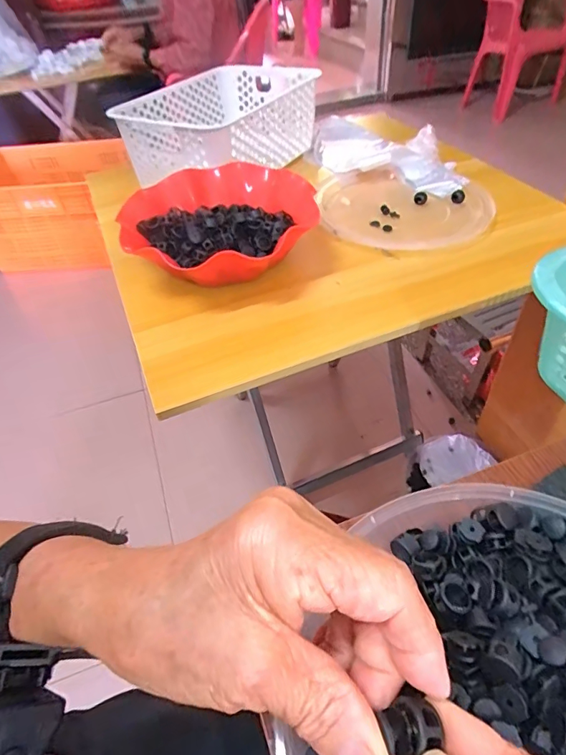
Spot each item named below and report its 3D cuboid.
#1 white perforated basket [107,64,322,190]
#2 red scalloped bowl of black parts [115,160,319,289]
[{"bbox_3d":[-0.098,-0.440,0.777,0.244,0.112,0.339,21,52,23],"label":"white perforated basket"},{"bbox_3d":[-0.076,-0.184,0.549,0.222,0.073,0.226,-3,46,3],"label":"red scalloped bowl of black parts"}]

